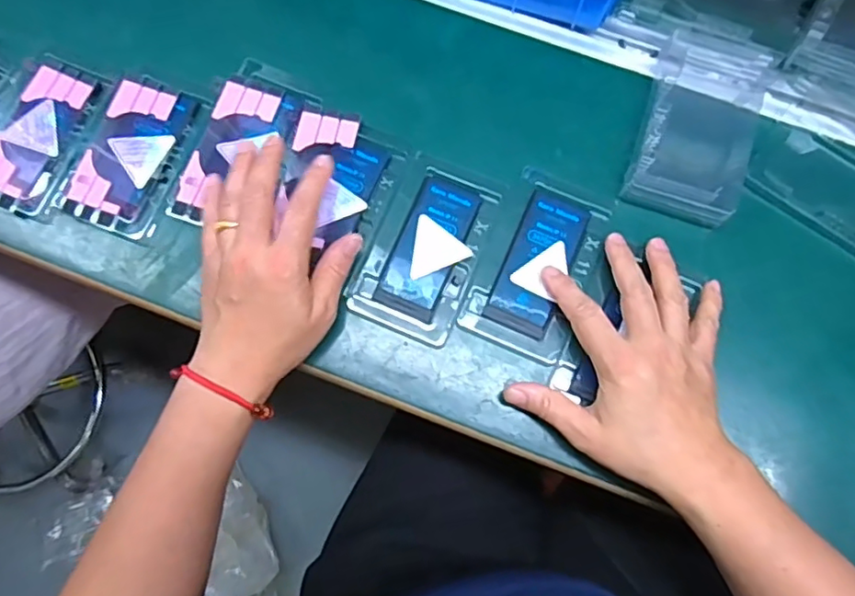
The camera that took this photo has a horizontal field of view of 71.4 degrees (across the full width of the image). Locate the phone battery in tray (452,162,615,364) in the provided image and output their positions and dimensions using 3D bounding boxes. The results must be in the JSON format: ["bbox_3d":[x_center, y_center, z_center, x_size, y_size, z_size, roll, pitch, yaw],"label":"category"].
[{"bbox_3d":[0.079,-0.024,0.417,0.075,0.007,0.127,25,80,4],"label":"phone battery in tray"}]

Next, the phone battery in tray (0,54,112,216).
[{"bbox_3d":[-0.288,-0.122,0.436,0.076,0.009,0.116,22,80,4],"label":"phone battery in tray"}]

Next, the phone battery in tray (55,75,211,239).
[{"bbox_3d":[-0.215,-0.106,0.435,0.071,0.007,0.116,20,80,3],"label":"phone battery in tray"}]

